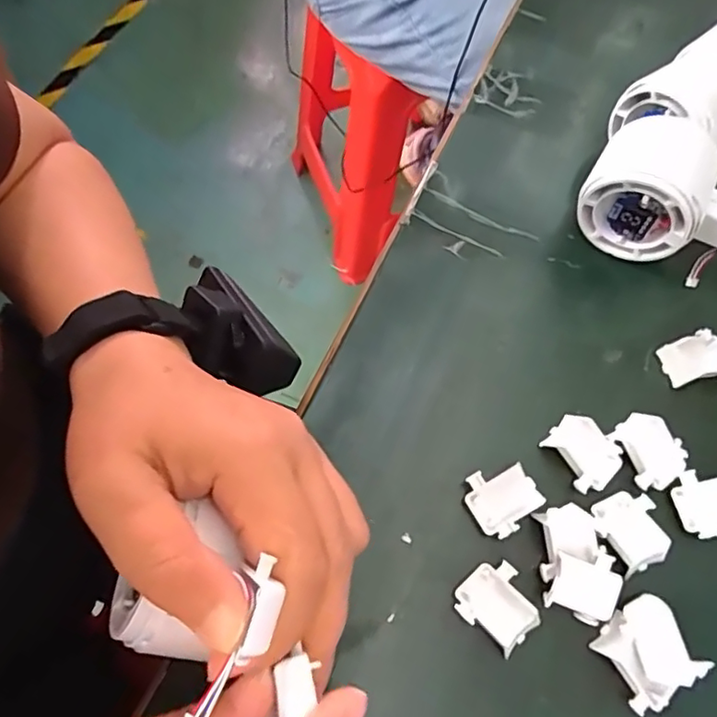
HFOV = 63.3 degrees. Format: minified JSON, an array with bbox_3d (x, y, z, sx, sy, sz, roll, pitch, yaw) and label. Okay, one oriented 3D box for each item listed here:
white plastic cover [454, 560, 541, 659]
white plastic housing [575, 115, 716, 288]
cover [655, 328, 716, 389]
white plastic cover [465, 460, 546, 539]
[{"bbox_3d":[0.060,0.104,0.247,0.033,0.009,0.029,43,72,15],"label":"white plastic cover"},{"bbox_3d":[0.164,-0.088,0.302,0.084,0.059,0.058,26,69,9],"label":"white plastic housing"},{"bbox_3d":[0.172,-0.001,0.295,0.034,0.012,0.027,-4,67,-4],"label":"cover"},{"bbox_3d":[0.065,0.062,0.262,0.032,0.012,0.029,-26,70,-12],"label":"white plastic cover"}]

